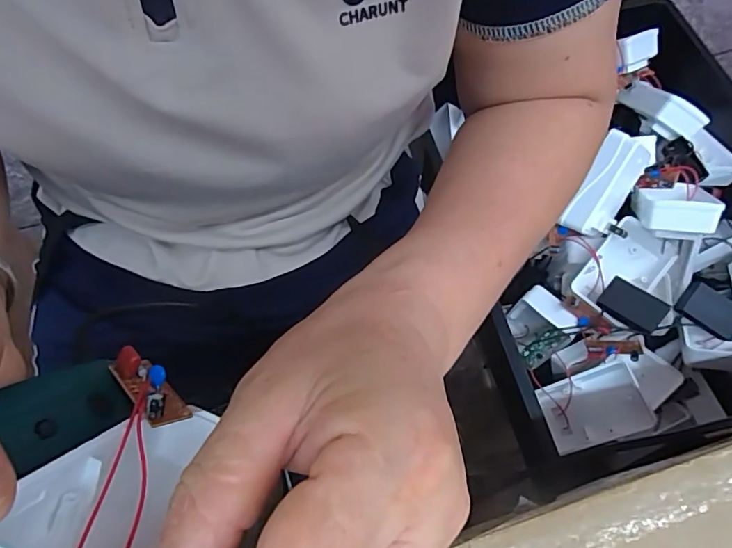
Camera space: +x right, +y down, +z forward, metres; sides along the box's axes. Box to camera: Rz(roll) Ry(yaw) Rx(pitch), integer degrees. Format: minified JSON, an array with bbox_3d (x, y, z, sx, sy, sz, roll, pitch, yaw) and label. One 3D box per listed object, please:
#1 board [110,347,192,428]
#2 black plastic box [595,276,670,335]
[{"bbox_3d":[-0.087,0.044,0.195,0.041,0.015,0.015,30,66,38],"label":"board"},{"bbox_3d":[0.222,0.028,0.412,0.047,0.012,0.033,36,70,15],"label":"black plastic box"}]

